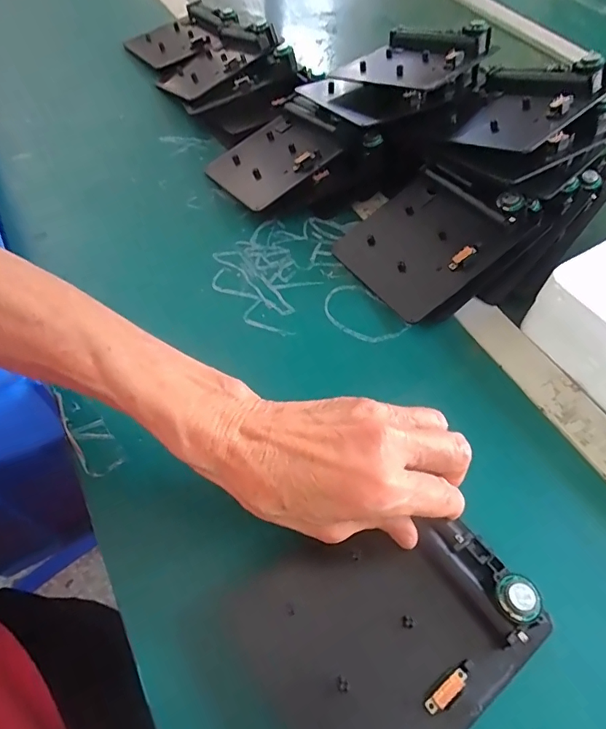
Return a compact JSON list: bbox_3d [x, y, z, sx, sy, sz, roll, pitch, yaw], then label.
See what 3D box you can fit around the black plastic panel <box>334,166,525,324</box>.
[{"bbox_3d":[0.098,-0.105,0.387,0.118,0.016,0.108,-41,60,2],"label":"black plastic panel"}]

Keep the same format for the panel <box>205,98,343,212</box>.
[{"bbox_3d":[-0.027,-0.201,0.452,0.112,0.011,0.103,-40,54,-2],"label":"panel"}]

